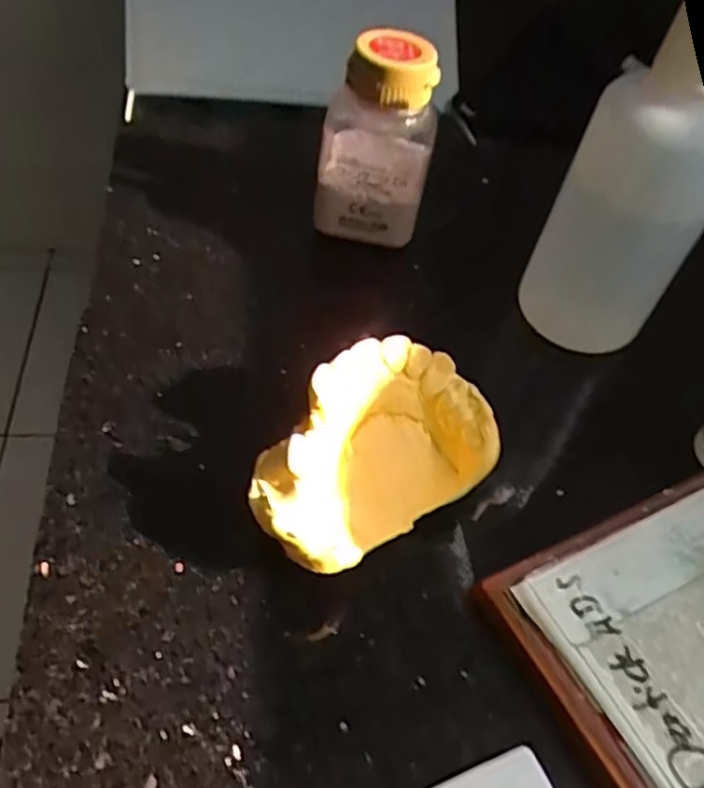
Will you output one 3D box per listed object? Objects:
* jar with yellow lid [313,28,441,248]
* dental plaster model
[{"bbox_3d":[0.010,-0.094,0.270,0.040,0.077,0.039,5,49,-6],"label":"jar with yellow lid"},{"bbox_3d":[0.004,0.017,0.193,0.071,0.035,0.043,-27,59,-28],"label":"dental plaster model"}]

